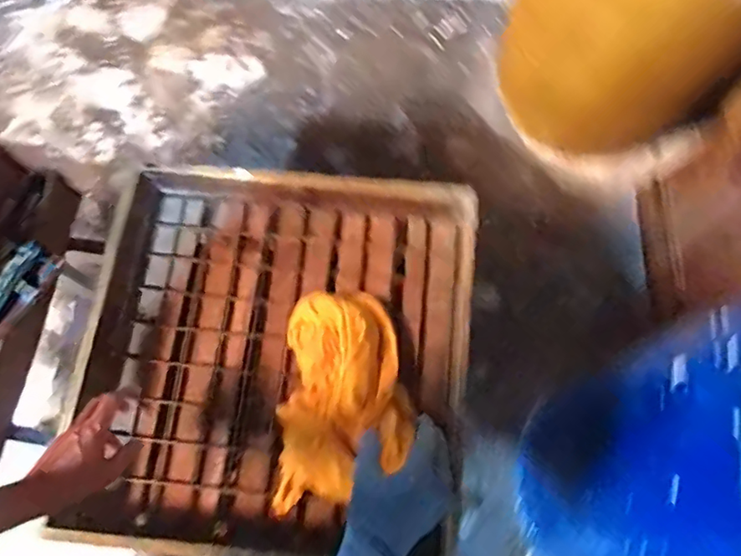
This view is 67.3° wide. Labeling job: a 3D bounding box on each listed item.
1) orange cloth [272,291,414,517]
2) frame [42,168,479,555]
[{"bbox_3d":[-0.032,0.171,0.818,0.195,0.061,0.299,2,73,-1],"label":"orange cloth"},{"bbox_3d":[-0.143,0.110,0.852,0.563,0.066,0.558,5,73,0],"label":"frame"}]

